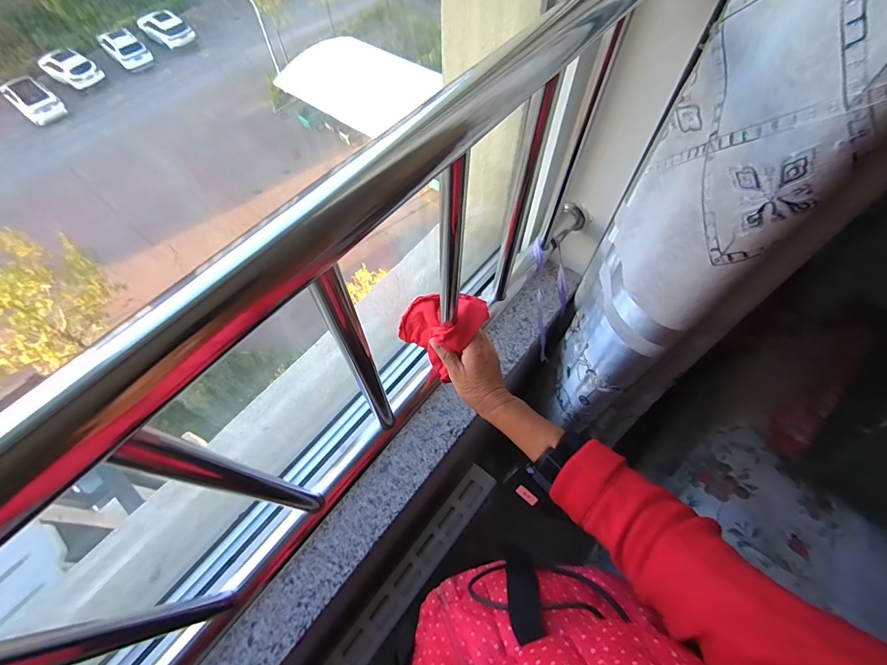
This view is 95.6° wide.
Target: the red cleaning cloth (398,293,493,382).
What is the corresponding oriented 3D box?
[{"bbox_3d":[0.003,-0.014,0.526,0.093,0.078,0.097,-38,67,-19],"label":"red cleaning cloth"}]

